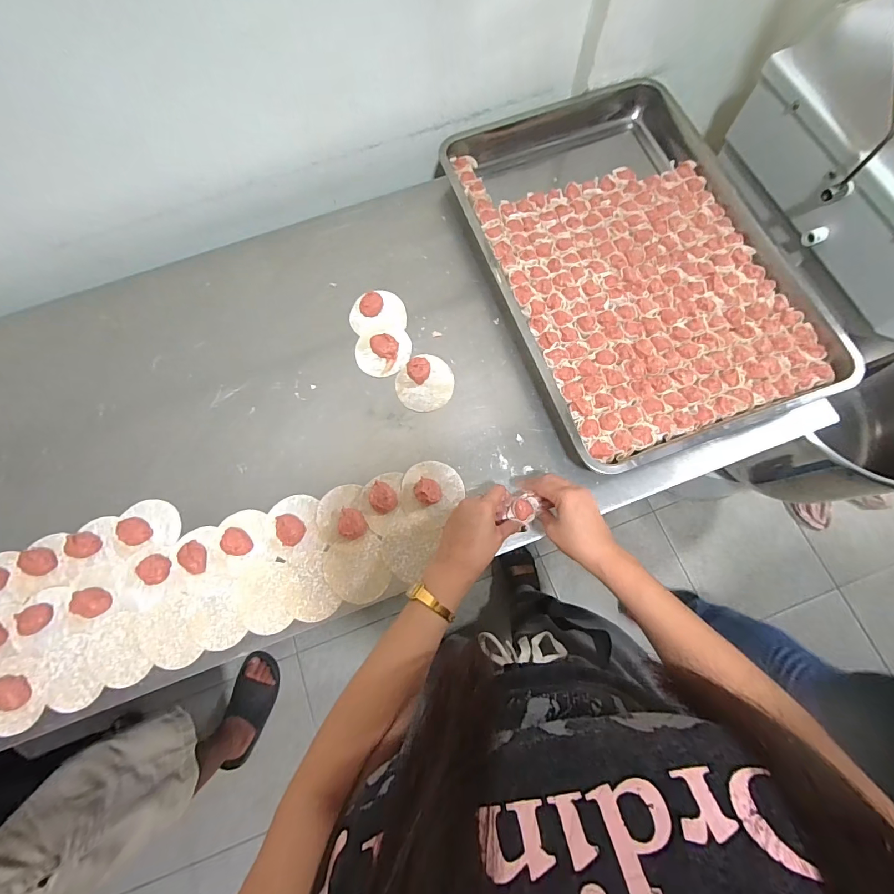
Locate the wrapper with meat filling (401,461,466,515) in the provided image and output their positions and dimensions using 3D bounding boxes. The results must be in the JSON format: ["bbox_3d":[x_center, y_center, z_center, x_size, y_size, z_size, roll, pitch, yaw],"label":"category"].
[{"bbox_3d":[-0.019,0.052,0.533,0.080,0.026,0.069,0,74,2],"label":"wrapper with meat filling"}]

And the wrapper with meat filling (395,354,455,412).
[{"bbox_3d":[-0.030,-0.093,0.580,0.080,0.021,0.081,0,74,2],"label":"wrapper with meat filling"}]

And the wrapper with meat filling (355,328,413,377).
[{"bbox_3d":[-0.092,-0.139,0.596,0.081,0.016,0.068,-10,74,-1],"label":"wrapper with meat filling"}]

